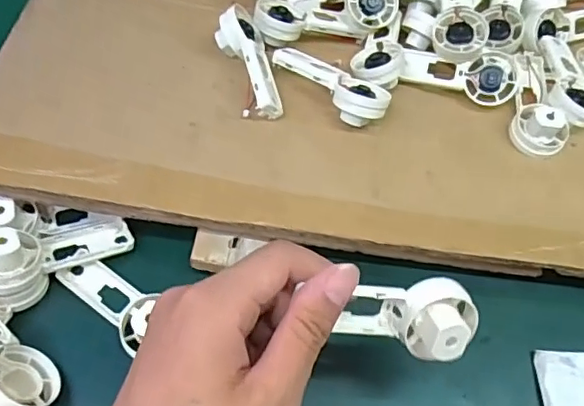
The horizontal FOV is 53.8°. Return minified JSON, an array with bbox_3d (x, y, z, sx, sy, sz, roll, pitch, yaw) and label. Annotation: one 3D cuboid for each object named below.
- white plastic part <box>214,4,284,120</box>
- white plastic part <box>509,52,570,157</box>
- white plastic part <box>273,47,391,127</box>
[{"bbox_3d":[-0.032,-0.103,0.415,0.036,0.035,0.097,-8,58,-9],"label":"white plastic part"},{"bbox_3d":[0.187,-0.078,0.430,0.038,0.024,0.092,13,57,4],"label":"white plastic part"},{"bbox_3d":[0.026,-0.085,0.417,0.092,0.024,0.033,31,60,15],"label":"white plastic part"}]

